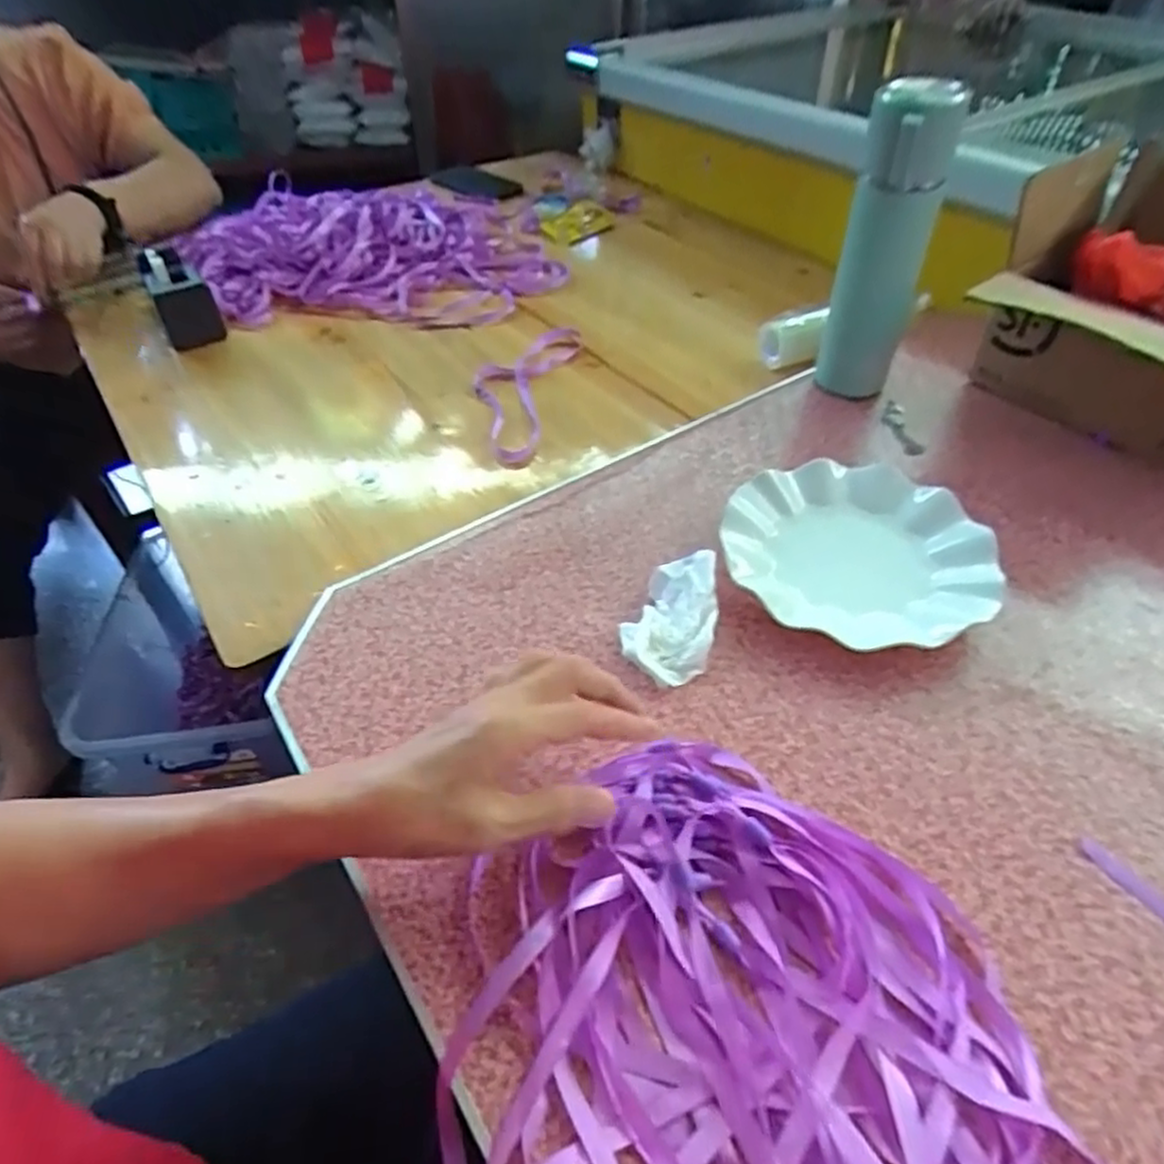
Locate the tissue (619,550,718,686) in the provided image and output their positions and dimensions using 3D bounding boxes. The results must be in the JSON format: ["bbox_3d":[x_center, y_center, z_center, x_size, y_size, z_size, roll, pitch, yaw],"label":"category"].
[{"bbox_3d":[0.061,0.021,0.484,0.057,0.029,0.096,12,48,14],"label":"tissue"}]

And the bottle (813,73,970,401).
[{"bbox_3d":[0.248,-0.262,0.606,0.066,0.253,0.058,16,49,17],"label":"bottle"}]

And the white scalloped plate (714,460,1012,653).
[{"bbox_3d":[0.195,-0.020,0.519,0.177,0.026,0.176,-1,46,1],"label":"white scalloped plate"}]

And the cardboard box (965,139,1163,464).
[{"bbox_3d":[0.465,-0.196,0.565,0.205,0.183,0.262,-30,52,-24],"label":"cardboard box"}]

